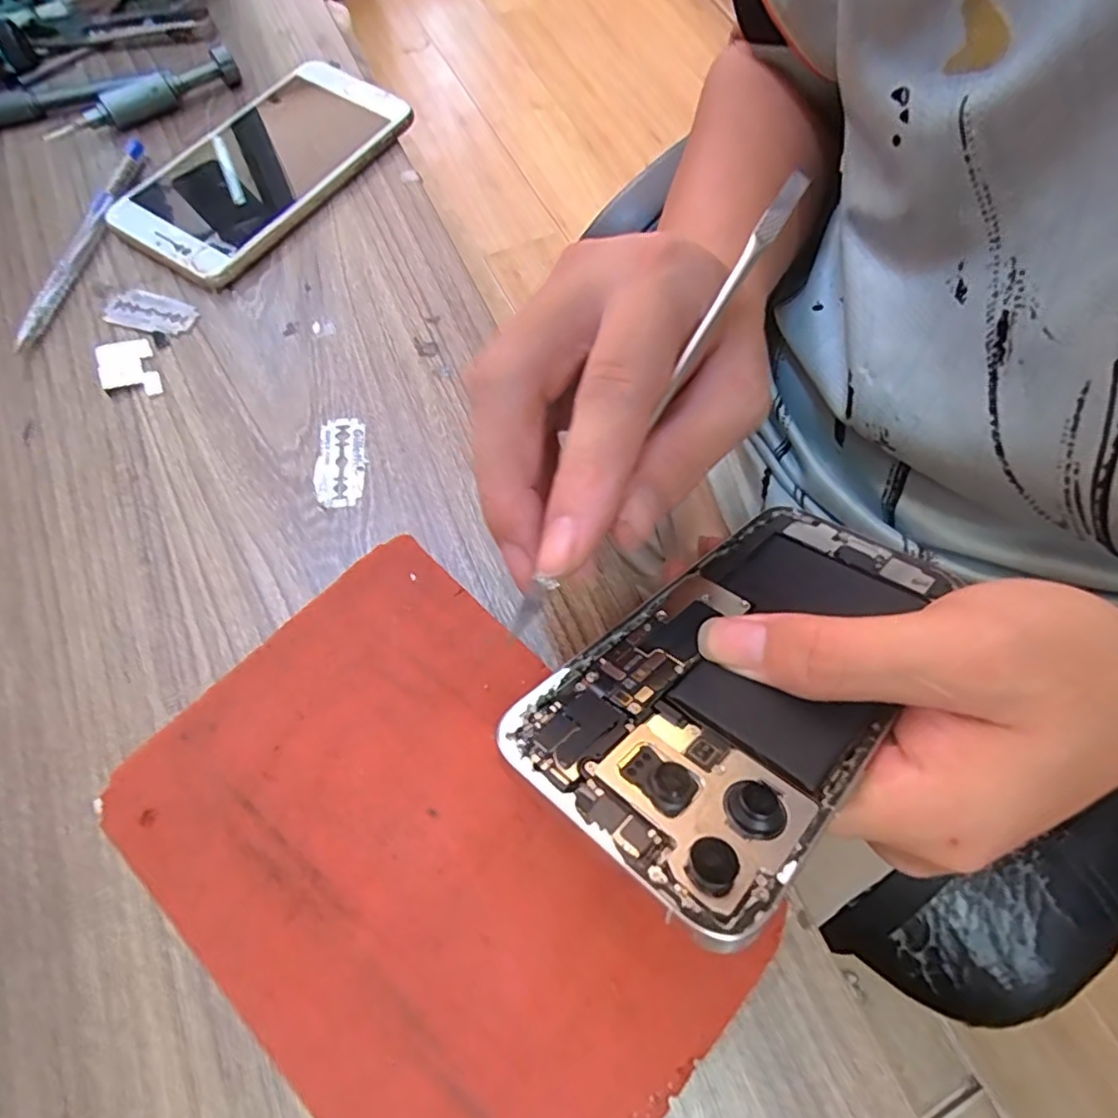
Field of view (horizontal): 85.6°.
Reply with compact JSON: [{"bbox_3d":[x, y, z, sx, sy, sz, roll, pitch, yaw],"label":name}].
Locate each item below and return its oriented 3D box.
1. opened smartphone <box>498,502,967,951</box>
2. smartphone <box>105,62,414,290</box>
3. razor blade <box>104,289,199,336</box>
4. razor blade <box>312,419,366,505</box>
[{"bbox_3d":[0.061,0.028,0.184,0.075,0.005,0.158,30,46,32],"label":"opened smartphone"},{"bbox_3d":[-0.154,-0.206,0.317,0.081,0.013,0.150,33,70,12],"label":"smartphone"},{"bbox_3d":[-0.191,-0.117,0.282,0.041,0.004,0.020,13,67,5],"label":"razor blade"},{"bbox_3d":[-0.092,-0.042,0.253,0.020,0.004,0.040,-3,67,-2],"label":"razor blade"}]

